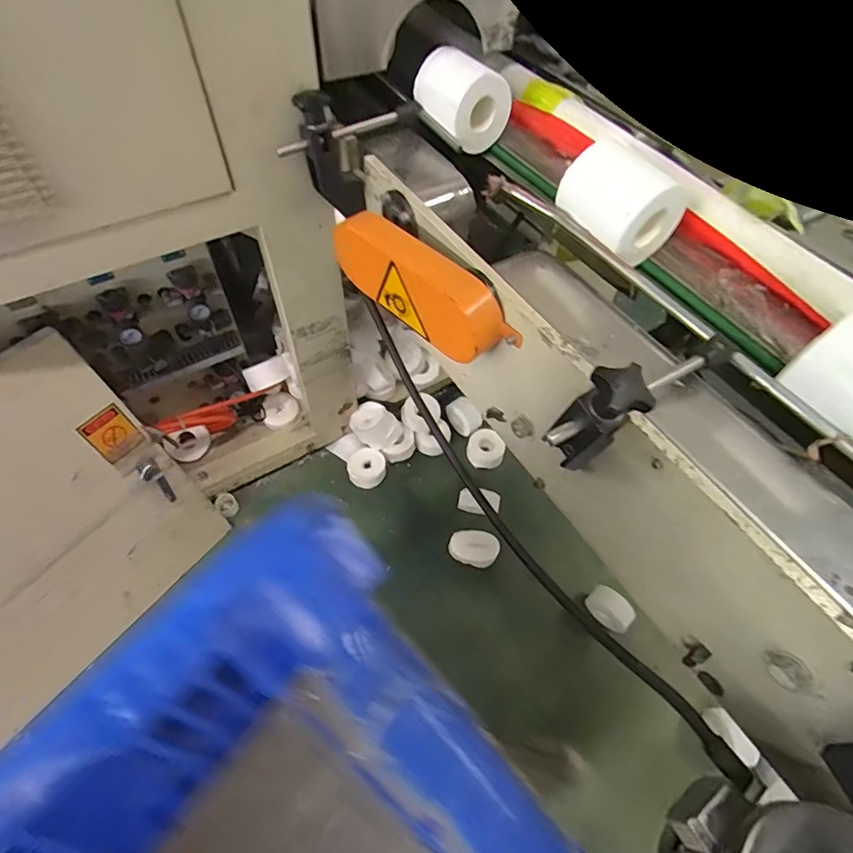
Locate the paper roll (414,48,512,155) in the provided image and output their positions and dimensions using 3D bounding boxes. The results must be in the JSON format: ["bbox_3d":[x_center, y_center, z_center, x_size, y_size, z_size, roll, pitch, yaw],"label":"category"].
[{"bbox_3d":[0.047,-0.472,0.698,0.088,0.089,0.117,-29,62,-20],"label":"paper roll"}]

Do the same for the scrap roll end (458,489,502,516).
[{"bbox_3d":[0.129,0.183,1.176,0.100,0.022,0.063,10,56,4],"label":"scrap roll end"}]

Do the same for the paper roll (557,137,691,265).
[{"bbox_3d":[0.222,-0.259,0.565,0.089,0.094,0.112,-28,62,-20],"label":"paper roll"}]

